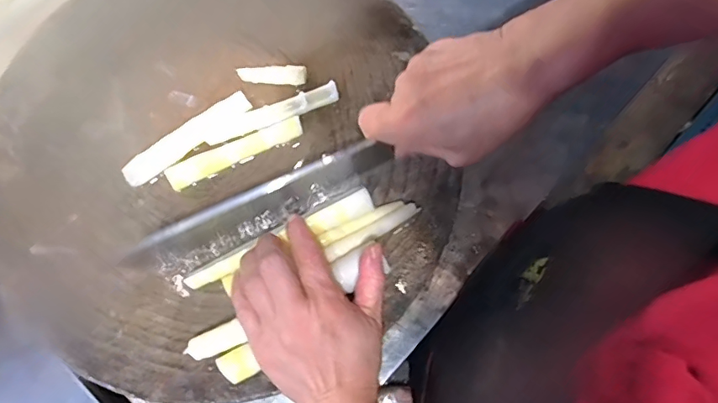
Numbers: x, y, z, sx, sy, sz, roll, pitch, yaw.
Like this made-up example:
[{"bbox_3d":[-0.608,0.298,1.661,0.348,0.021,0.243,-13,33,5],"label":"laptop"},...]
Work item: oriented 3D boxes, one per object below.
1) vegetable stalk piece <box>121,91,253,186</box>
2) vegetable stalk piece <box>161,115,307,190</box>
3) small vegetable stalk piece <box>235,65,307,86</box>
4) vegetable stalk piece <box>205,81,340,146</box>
[{"bbox_3d":[-0.146,-0.056,0.426,0.119,0.009,0.025,-40,78,-10],"label":"vegetable stalk piece"},{"bbox_3d":[-0.105,-0.043,0.424,0.118,0.007,0.020,-26,76,-7],"label":"vegetable stalk piece"},{"bbox_3d":[-0.077,-0.112,0.440,0.060,0.007,0.016,2,75,1],"label":"small vegetable stalk piece"},{"bbox_3d":[-0.074,-0.076,0.431,0.117,0.008,0.020,-20,76,-5],"label":"vegetable stalk piece"}]

